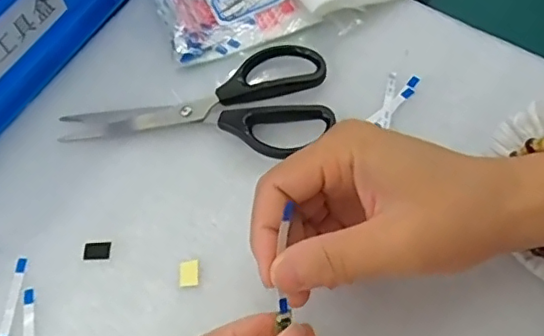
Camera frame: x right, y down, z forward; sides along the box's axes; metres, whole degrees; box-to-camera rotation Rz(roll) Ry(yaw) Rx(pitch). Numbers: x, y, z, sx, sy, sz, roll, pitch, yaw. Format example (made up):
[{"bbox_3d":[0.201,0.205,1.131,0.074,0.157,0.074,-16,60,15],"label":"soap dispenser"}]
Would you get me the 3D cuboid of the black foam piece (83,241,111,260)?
[{"bbox_3d":[-0.097,0.046,0.312,0.014,0.004,0.010,-2,63,0],"label":"black foam piece"}]

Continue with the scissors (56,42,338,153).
[{"bbox_3d":[-0.046,-0.037,0.342,0.159,0.011,0.068,-6,65,0],"label":"scissors"}]

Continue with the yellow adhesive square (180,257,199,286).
[{"bbox_3d":[-0.045,0.056,0.303,0.010,0.004,0.014,-5,65,0],"label":"yellow adhesive square"}]

